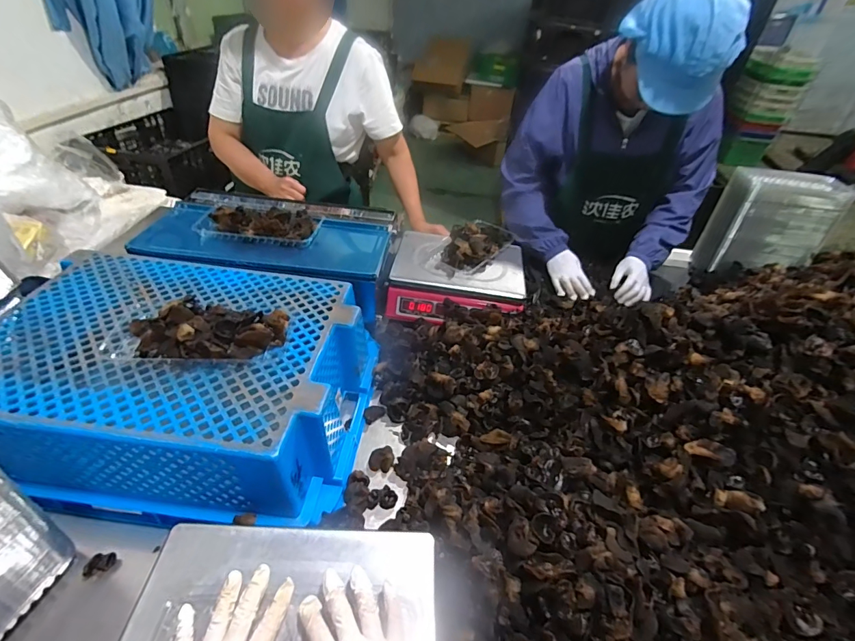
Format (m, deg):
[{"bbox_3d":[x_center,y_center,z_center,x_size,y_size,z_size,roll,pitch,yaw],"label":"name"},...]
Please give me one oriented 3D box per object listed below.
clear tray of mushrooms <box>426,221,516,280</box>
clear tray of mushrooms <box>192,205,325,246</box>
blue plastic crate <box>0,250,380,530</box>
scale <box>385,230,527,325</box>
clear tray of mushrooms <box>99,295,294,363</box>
[{"bbox_3d":[0.102,-0.176,0.972,0.126,0.053,0.220,31,46,28],"label":"clear tray of mushrooms"},{"bbox_3d":[-0.344,-0.195,0.864,0.236,0.057,0.099,8,39,3],"label":"clear tray of mushrooms"},{"bbox_3d":[-0.373,0.081,0.658,0.543,0.156,0.386,8,39,3],"label":"blue plastic crate"},{"bbox_3d":[0.069,-0.099,0.979,0.286,0.083,0.286,8,39,3],"label":"scale"},{"bbox_3d":[-0.327,0.000,0.607,0.243,0.049,0.134,6,39,1],"label":"clear tray of mushrooms"}]

